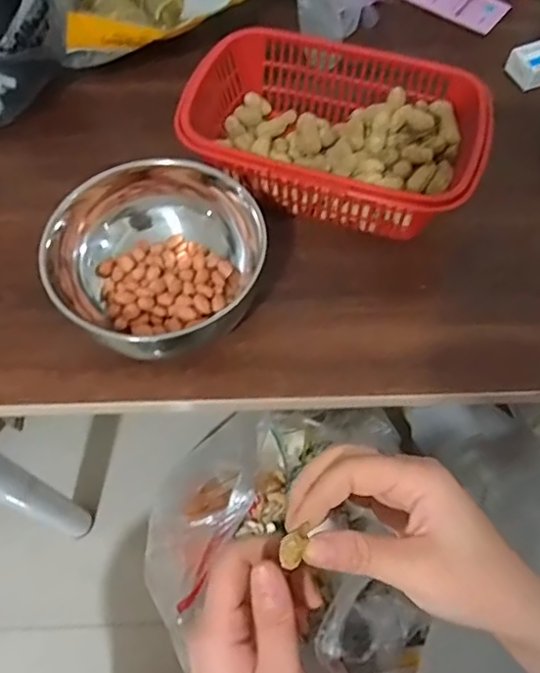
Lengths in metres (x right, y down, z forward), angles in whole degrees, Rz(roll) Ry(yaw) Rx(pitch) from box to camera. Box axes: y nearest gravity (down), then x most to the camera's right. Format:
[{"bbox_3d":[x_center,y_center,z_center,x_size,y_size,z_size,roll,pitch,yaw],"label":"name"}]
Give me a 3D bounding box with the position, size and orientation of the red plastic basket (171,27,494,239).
[{"bbox_3d":[0.046,-0.143,0.395,0.196,0.055,0.132,19,63,8],"label":"red plastic basket"}]

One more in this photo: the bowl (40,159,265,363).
[{"bbox_3d":[-0.069,-0.048,0.347,0.121,0.061,0.107,7,62,2],"label":"bowl"}]

